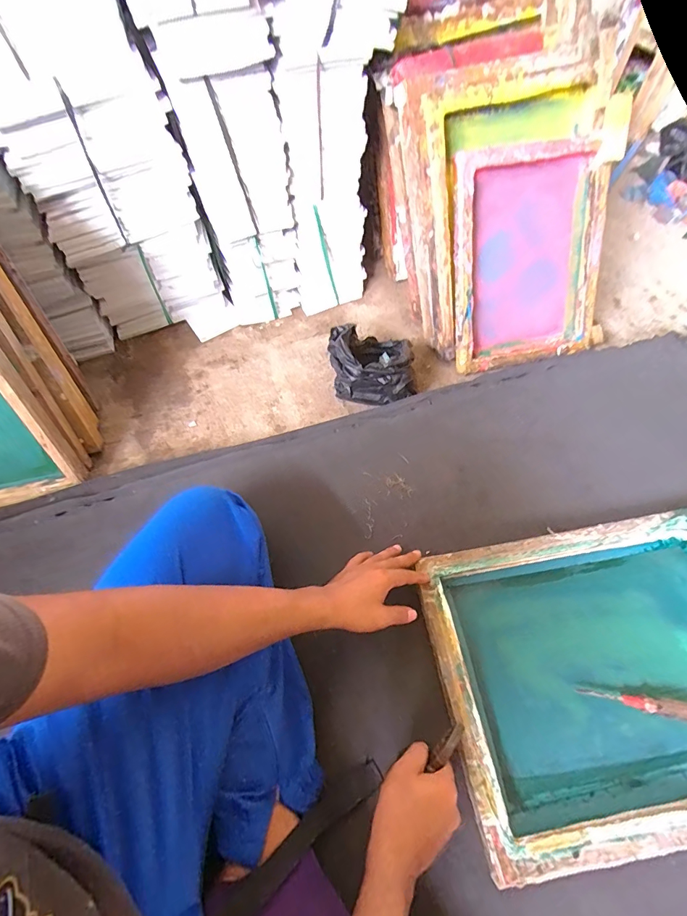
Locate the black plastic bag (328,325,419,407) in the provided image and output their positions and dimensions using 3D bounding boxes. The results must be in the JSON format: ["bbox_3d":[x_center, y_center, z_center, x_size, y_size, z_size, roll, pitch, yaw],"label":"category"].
[{"bbox_3d":[0.059,-0.190,0.834,0.163,0.131,0.144,-6,61,-1],"label":"black plastic bag"}]

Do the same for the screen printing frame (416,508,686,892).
[{"bbox_3d":[0.355,0.275,0.539,0.452,0.061,0.355,-10,61,-3],"label":"screen printing frame"}]

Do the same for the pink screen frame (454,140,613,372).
[{"bbox_3d":[0.373,-0.386,0.813,0.295,0.382,0.034,-11,28,-4],"label":"pink screen frame"}]

